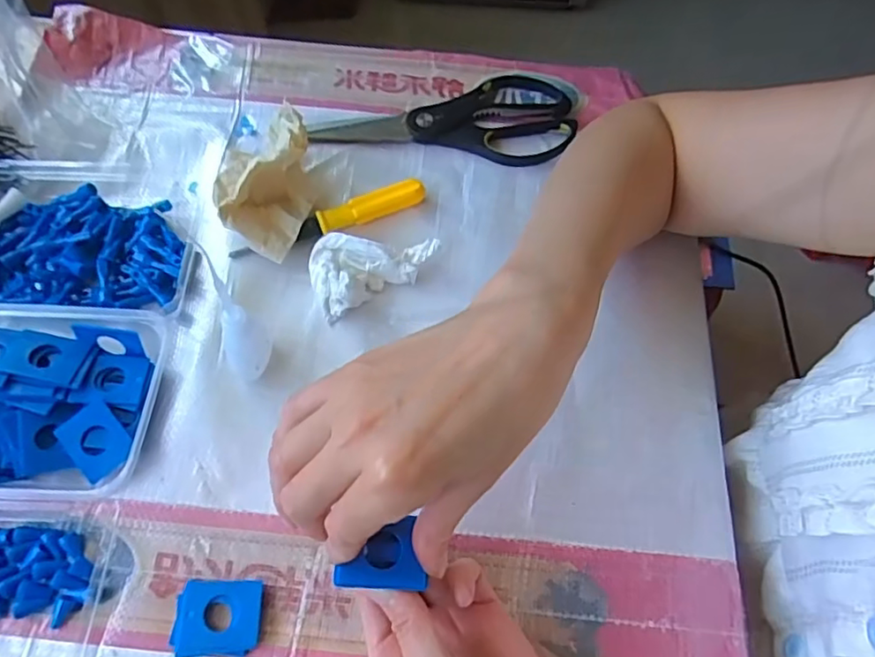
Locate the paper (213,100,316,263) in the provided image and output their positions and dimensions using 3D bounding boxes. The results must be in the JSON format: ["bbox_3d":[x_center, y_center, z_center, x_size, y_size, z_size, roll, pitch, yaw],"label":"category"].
[{"bbox_3d":[-0.123,-0.104,0.416,0.065,0.053,0.116,-5,63,-4],"label":"paper"}]

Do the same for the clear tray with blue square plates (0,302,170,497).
[{"bbox_3d":[-0.250,0.042,0.347,0.152,0.036,0.108,2,63,-1],"label":"clear tray with blue square plates"}]

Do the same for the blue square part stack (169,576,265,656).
[{"bbox_3d":[-0.118,0.154,0.317,0.046,0.008,0.037,-1,63,-2],"label":"blue square part stack"}]

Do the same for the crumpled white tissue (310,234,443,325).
[{"bbox_3d":[-0.045,-0.046,0.405,0.084,0.027,0.053,-24,66,-13],"label":"crumpled white tissue"}]

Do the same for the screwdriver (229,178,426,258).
[{"bbox_3d":[-0.076,-0.076,0.424,0.142,0.017,0.017,-22,66,-12],"label":"screwdriver"}]

